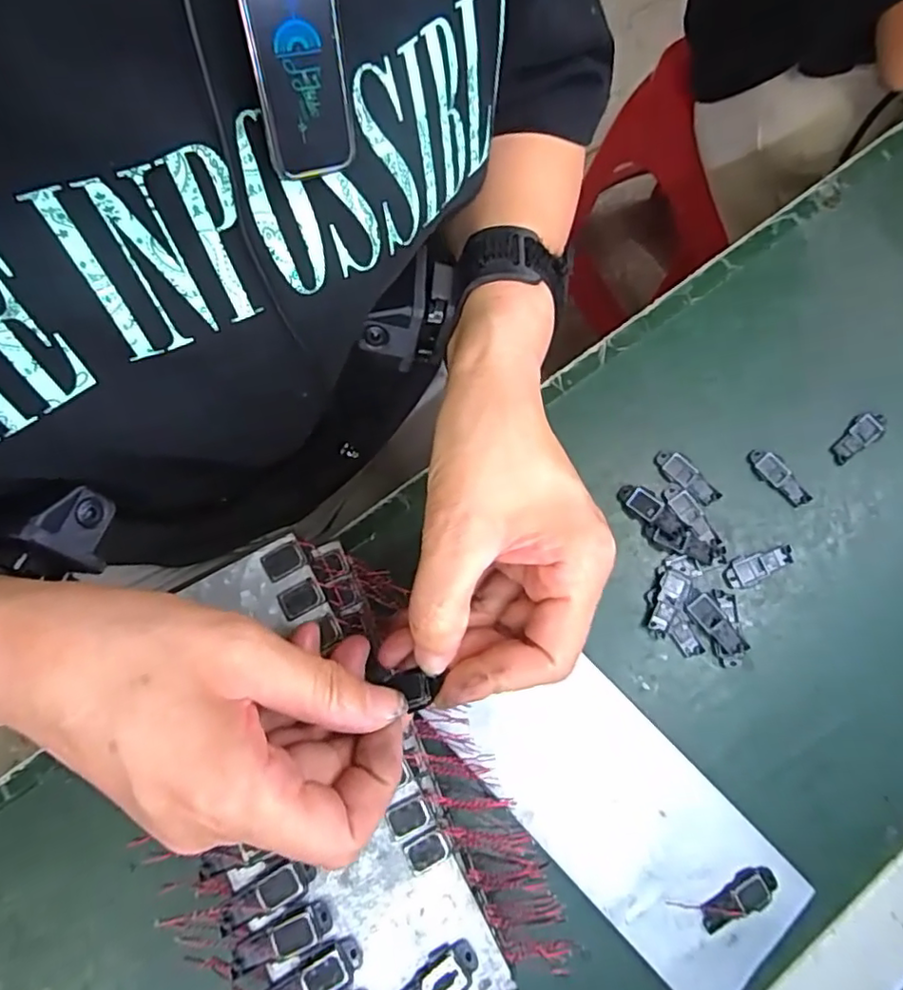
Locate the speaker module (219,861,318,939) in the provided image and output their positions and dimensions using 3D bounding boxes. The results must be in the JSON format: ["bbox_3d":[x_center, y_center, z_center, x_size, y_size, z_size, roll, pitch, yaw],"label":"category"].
[{"bbox_3d":[-0.072,0.155,0.238,0.038,0.004,0.014,-29,79,-9],"label":"speaker module"}]

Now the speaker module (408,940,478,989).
[{"bbox_3d":[-0.008,0.188,0.234,0.039,0.005,0.015,-28,79,-9],"label":"speaker module"}]

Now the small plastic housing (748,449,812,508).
[{"bbox_3d":[0.186,-0.010,0.348,0.013,0.004,0.040,-37,79,-11],"label":"small plastic housing"}]

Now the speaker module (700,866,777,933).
[{"bbox_3d":[0.135,0.191,0.291,0.039,0.005,0.015,-24,77,-8],"label":"speaker module"}]

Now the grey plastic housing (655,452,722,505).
[{"bbox_3d":[0.133,-0.010,0.345,0.039,0.004,0.014,44,78,9],"label":"grey plastic housing"}]

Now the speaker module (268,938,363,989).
[{"bbox_3d":[-0.053,0.184,0.232,0.040,0.005,0.014,-27,79,-9],"label":"speaker module"}]

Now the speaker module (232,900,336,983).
[{"bbox_3d":[-0.066,0.171,0.235,0.040,0.006,0.014,-25,79,-8],"label":"speaker module"}]

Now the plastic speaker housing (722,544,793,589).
[{"bbox_3d":[0.168,0.039,0.334,0.041,0.004,0.016,-16,76,-6],"label":"plastic speaker housing"}]

